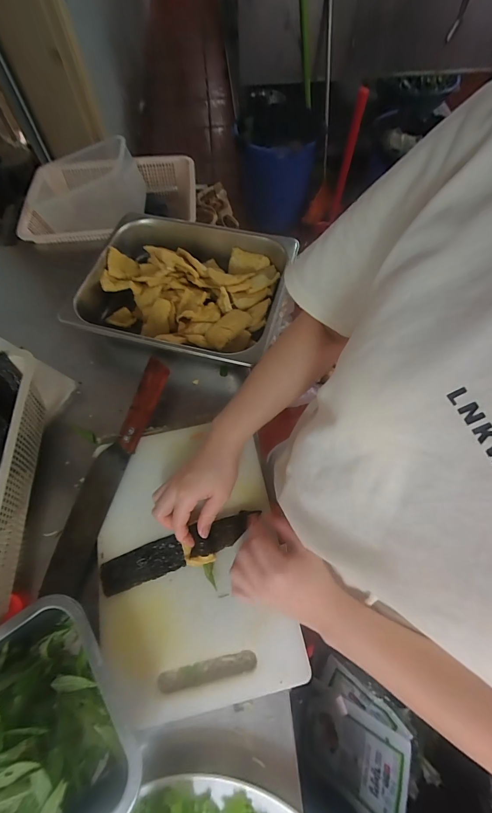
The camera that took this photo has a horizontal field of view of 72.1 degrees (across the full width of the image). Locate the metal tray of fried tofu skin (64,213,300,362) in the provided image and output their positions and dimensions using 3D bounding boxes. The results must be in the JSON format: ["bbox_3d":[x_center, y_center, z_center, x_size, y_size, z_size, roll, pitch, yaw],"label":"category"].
[{"bbox_3d":[-0.100,-0.194,0.561,0.313,0.072,0.266,13,65,7],"label":"metal tray of fried tofu skin"}]

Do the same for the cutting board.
[{"bbox_3d":[-0.066,0.169,0.407,0.206,0.016,0.307,-11,64,-5],"label":"cutting board"}]

